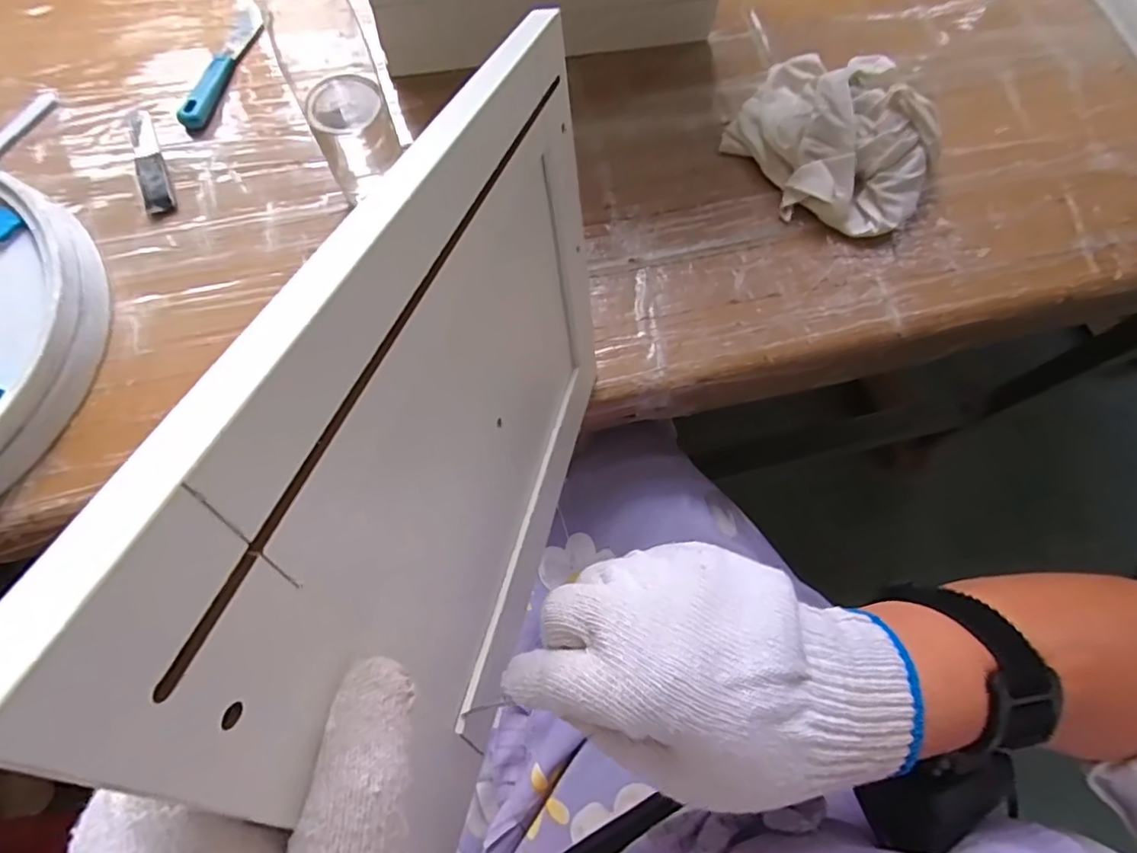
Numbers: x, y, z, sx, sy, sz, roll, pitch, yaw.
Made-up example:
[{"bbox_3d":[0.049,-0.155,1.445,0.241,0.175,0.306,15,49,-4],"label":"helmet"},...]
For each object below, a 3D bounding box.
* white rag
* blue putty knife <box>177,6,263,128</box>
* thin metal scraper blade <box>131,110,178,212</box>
[{"bbox_3d":[0.215,-0.234,0.450,0.160,0.055,0.137,33,74,9],"label":"white rag"},{"bbox_3d":[-0.297,-0.310,0.481,0.025,0.011,0.136,9,71,2],"label":"blue putty knife"},{"bbox_3d":[-0.337,-0.213,0.452,0.023,0.007,0.100,-24,73,-9],"label":"thin metal scraper blade"}]

